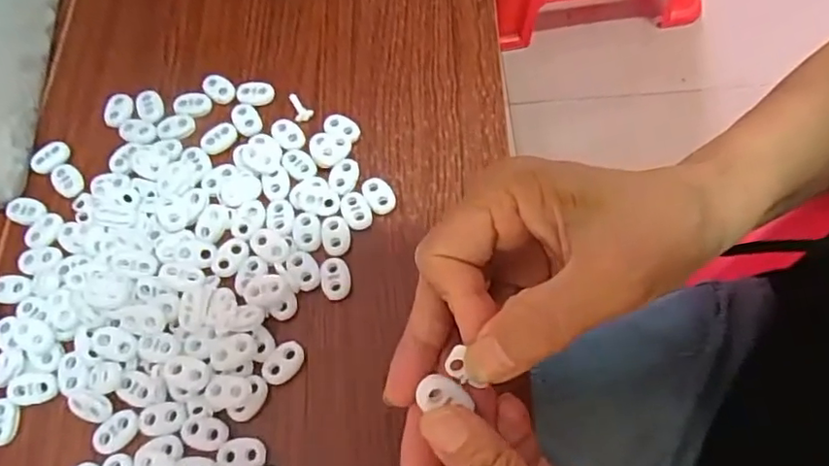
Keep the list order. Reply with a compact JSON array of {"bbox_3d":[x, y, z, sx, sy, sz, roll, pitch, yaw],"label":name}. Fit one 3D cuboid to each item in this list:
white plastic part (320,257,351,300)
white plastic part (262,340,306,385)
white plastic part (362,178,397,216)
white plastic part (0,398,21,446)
[{"bbox_3d":[-0.041,0.024,0.311,0.015,0.004,0.022,-6,66,-1],"label":"white plastic part"},{"bbox_3d":[-0.065,0.065,0.294,0.015,0.004,0.023,38,73,17],"label":"white plastic part"},{"bbox_3d":[-0.021,-0.021,0.330,0.015,0.004,0.023,-33,69,-12],"label":"white plastic part"},{"bbox_3d":[-0.203,0.093,0.290,0.015,0.005,0.021,1,66,2],"label":"white plastic part"}]

